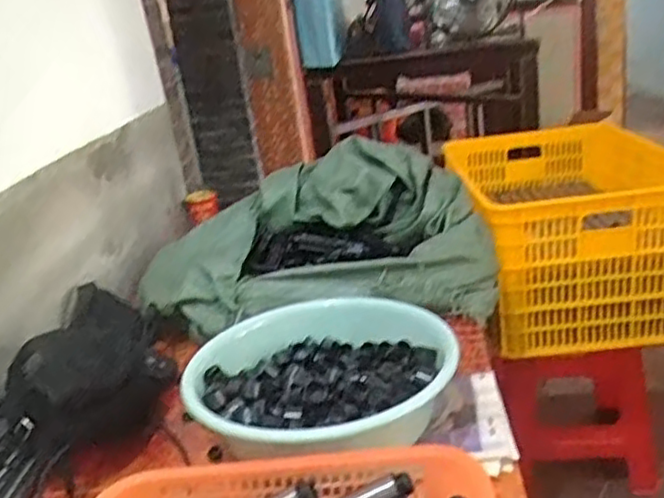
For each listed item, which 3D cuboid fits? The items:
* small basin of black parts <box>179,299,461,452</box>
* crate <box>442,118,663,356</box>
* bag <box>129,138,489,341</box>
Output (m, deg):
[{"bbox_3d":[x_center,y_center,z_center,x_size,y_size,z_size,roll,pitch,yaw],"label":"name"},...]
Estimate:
[{"bbox_3d":[-0.009,0.150,0.771,0.289,0.085,0.268,-7,20,2],"label":"small basin of black parts"},{"bbox_3d":[0.474,-0.037,1.388,0.391,0.335,0.486,-6,20,6],"label":"crate"},{"bbox_3d":[-0.023,-0.015,1.133,0.572,0.199,0.311,-6,20,5],"label":"bag"}]

